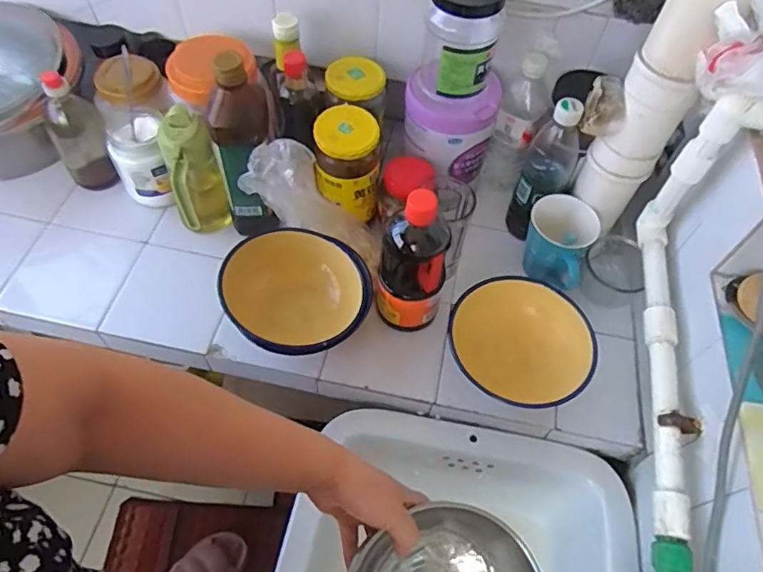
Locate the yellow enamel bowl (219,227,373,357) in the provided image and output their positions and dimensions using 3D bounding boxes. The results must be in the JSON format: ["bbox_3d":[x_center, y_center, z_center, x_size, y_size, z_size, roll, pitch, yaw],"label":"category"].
[{"bbox_3d":[-0.103,0.015,0.697,0.164,0.084,0.175,2,57,-2],"label":"yellow enamel bowl"}]

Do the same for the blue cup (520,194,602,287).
[{"bbox_3d":[0.237,-0.057,0.749,0.089,0.109,0.100,23,58,11],"label":"blue cup"}]

